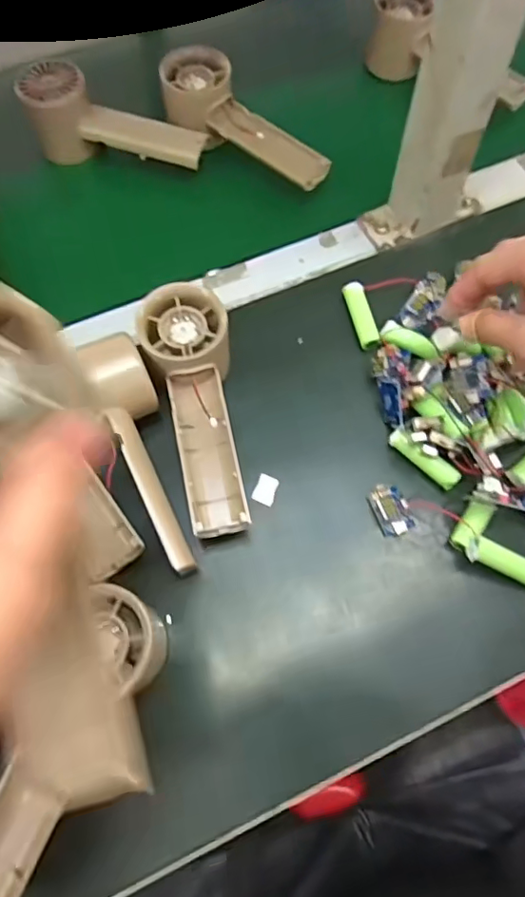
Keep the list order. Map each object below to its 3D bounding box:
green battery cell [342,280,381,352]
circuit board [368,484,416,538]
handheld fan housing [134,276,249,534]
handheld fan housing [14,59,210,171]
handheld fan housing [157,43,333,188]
[{"bbox_3d":[0.072,-0.097,0.399,0.015,0.011,0.050,-11,70,-5],"label":"green battery cell"},{"bbox_3d":[0.082,0.039,0.353,0.021,0.009,0.032,-19,71,-8],"label":"circuit board"},{"bbox_3d":[-0.039,-0.021,0.352,0.051,0.062,0.153,-11,70,-5],"label":"handheld fan housing"},{"bbox_3d":[-0.118,-0.267,0.455,0.147,0.054,0.049,12,70,4],"label":"handheld fan housing"},{"bbox_3d":[-0.017,-0.260,0.442,0.052,0.038,0.153,-41,75,-14],"label":"handheld fan housing"}]

